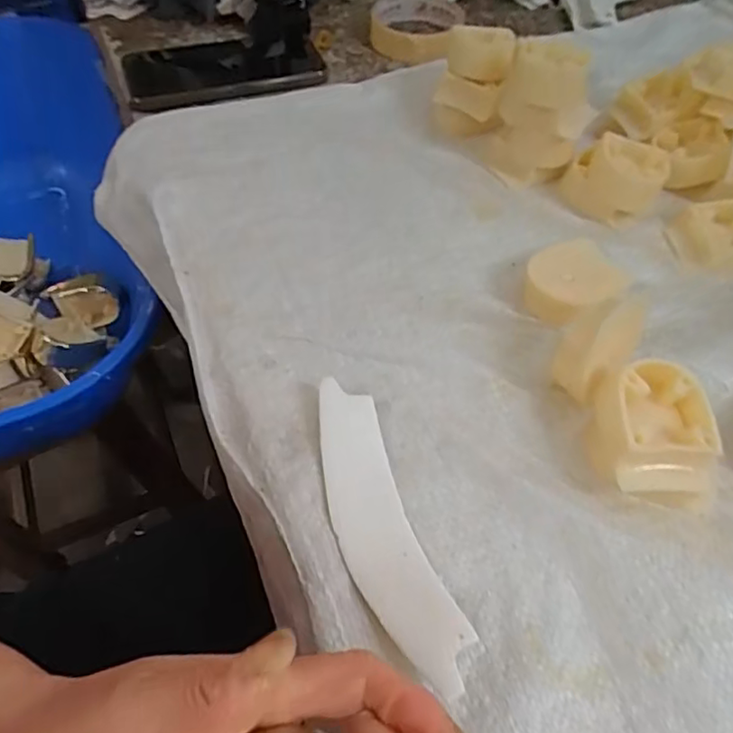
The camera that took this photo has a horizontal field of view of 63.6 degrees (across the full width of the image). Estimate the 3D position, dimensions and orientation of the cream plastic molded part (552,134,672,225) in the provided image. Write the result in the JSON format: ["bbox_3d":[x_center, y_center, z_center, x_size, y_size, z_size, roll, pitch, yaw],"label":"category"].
[{"bbox_3d":[0.169,-0.131,0.408,0.064,0.033,0.047,23,57,15],"label":"cream plastic molded part"}]

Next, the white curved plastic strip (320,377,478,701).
[{"bbox_3d":[0.005,0.071,0.273,0.036,0.016,0.148,-16,56,-12],"label":"white curved plastic strip"}]

